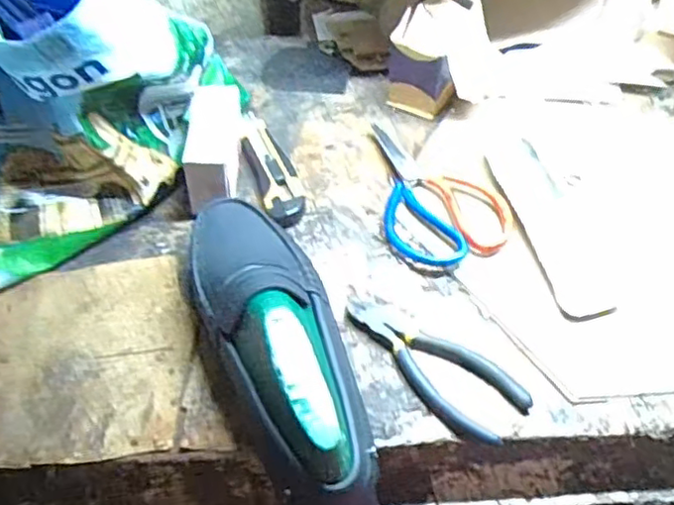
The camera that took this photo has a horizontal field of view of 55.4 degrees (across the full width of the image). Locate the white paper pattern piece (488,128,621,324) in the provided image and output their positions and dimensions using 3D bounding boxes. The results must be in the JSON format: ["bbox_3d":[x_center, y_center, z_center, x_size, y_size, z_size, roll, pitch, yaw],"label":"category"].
[{"bbox_3d":[0.181,-0.032,0.556,0.052,0.007,0.197,-9,58,-10],"label":"white paper pattern piece"}]

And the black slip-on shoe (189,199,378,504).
[{"bbox_3d":[-0.042,0.054,0.449,0.089,0.097,0.270,-17,53,-10],"label":"black slip-on shoe"}]

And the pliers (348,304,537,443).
[{"bbox_3d":[0.068,0.080,0.478,0.058,0.014,0.148,-37,59,-24],"label":"pliers"}]

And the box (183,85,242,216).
[{"bbox_3d":[-0.109,-0.092,0.588,0.041,0.070,0.117,-2,52,1],"label":"box"}]

